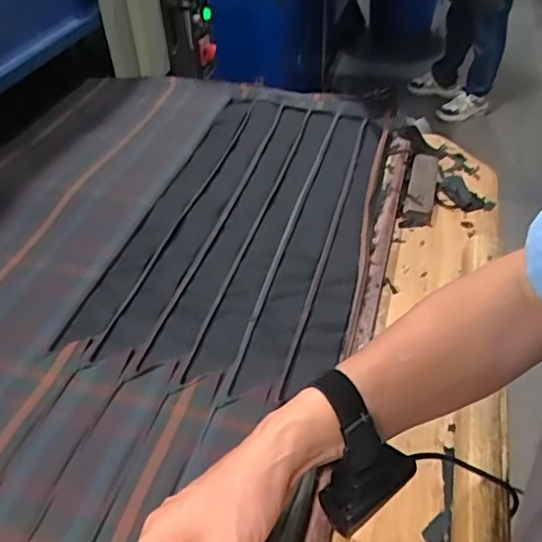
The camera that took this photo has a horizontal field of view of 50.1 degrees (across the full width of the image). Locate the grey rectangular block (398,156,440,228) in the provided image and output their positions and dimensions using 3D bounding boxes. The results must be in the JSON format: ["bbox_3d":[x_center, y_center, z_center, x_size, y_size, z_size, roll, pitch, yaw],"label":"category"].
[{"bbox_3d":[0.219,-0.119,0.842,0.040,0.018,0.174,12,43,11],"label":"grey rectangular block"}]

